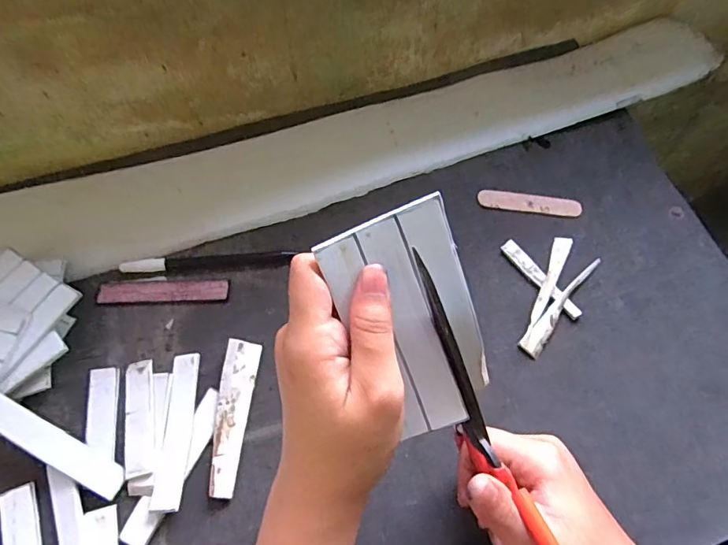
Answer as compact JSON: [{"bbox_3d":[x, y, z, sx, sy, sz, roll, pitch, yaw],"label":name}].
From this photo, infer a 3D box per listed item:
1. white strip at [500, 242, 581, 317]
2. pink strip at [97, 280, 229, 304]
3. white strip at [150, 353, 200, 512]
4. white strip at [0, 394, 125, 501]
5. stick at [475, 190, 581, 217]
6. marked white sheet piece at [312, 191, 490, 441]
[{"bbox_3d":[0.146,0.005,0.398,0.013,0.004,0.082,-33,68,-15],"label":"white strip"},{"bbox_3d":[-0.165,0.015,0.397,0.105,0.004,0.018,-1,63,0],"label":"pink strip"},{"bbox_3d":[-0.132,0.109,0.342,0.020,0.005,0.106,-2,63,-1],"label":"white strip"},{"bbox_3d":[-0.213,0.119,0.333,0.105,0.010,0.021,33,67,-1],"label":"white strip"},{"bbox_3d":[0.147,-0.061,0.427,0.089,0.004,0.016,7,79,0],"label":"stick"},{"bbox_3d":[0.025,0.023,0.231,0.059,0.011,0.106,-25,106,-9],"label":"marked white sheet piece"}]

